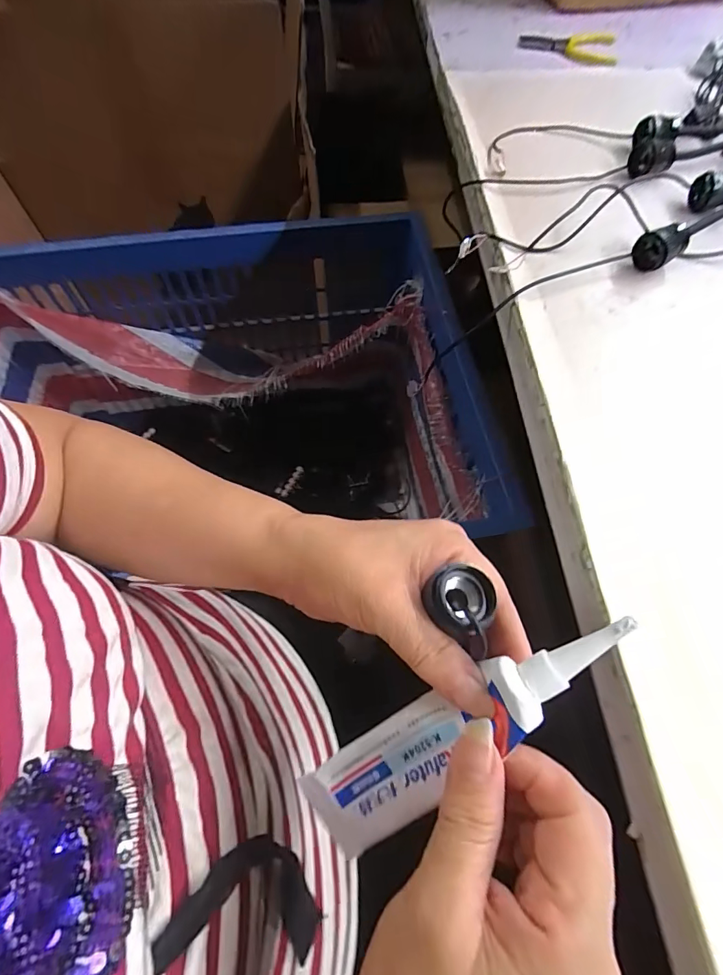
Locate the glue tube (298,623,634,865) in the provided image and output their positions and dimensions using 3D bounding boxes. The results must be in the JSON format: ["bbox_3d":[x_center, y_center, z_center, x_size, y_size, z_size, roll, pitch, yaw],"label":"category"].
[{"bbox_3d":[0.037,0.097,0.173,0.148,0.014,0.036,-41,66,16],"label":"glue tube"}]

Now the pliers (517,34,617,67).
[{"bbox_3d":[0.262,-0.557,0.564,0.123,0.014,0.059,26,65,13],"label":"pliers"}]

